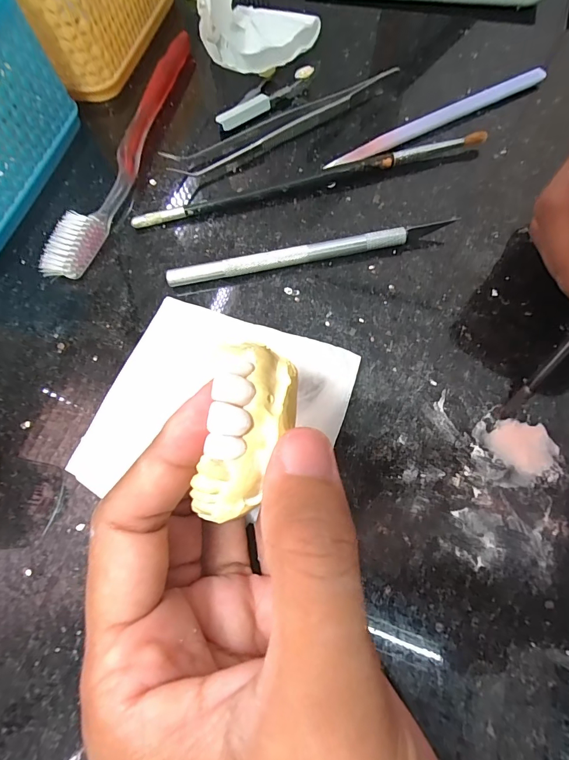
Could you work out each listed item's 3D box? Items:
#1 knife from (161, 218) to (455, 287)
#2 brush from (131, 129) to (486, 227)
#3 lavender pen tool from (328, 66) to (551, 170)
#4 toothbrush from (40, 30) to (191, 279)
[{"bbox_3d":[0.011,-0.060,0.179,0.132,0.009,0.007,-10,68,-1],"label":"knife"},{"bbox_3d":[0.012,-0.107,0.196,0.186,0.010,0.012,-14,69,-1],"label":"brush"},{"bbox_3d":[0.085,-0.144,0.206,0.134,0.004,0.010,-27,87,-5],"label":"lavender pen tool"},{"bbox_3d":[-0.086,-0.135,0.211,0.020,0.016,0.185,14,71,10],"label":"toothbrush"}]

